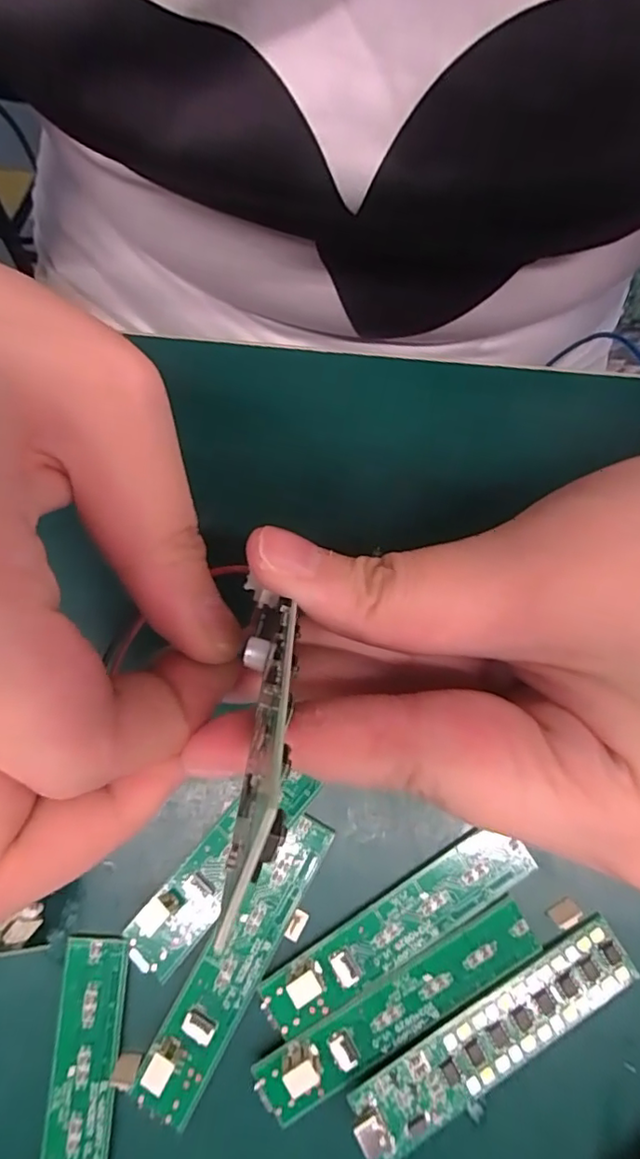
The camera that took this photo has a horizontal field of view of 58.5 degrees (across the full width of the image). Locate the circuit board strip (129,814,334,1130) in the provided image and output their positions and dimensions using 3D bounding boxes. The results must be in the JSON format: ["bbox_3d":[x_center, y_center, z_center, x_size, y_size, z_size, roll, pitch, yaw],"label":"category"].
[{"bbox_3d":[-0.024,0.105,0.155,0.017,0.008,0.083,29,82,5],"label":"circuit board strip"}]

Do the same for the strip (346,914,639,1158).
[{"bbox_3d":[0.047,0.121,0.151,0.083,0.004,0.017,-28,70,-10],"label":"strip"}]

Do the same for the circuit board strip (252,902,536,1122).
[{"bbox_3d":[0.021,0.115,0.152,0.083,0.009,0.017,-31,81,-5],"label":"circuit board strip"}]

